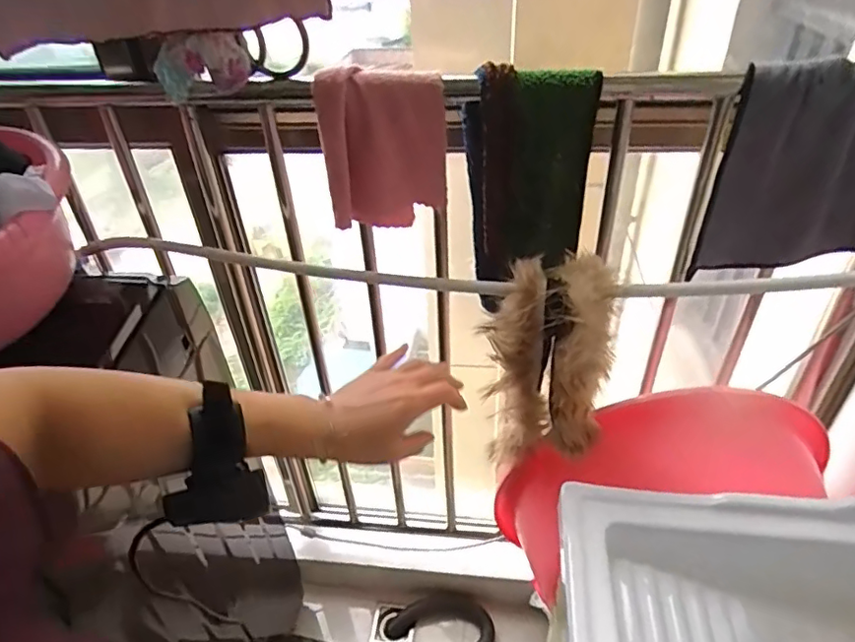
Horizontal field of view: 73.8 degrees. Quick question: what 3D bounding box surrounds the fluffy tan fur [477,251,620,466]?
[{"bbox_3d":[0.163,0.075,0.786,0.155,0.351,0.077,14,41,20],"label":"fluffy tan fur"}]

